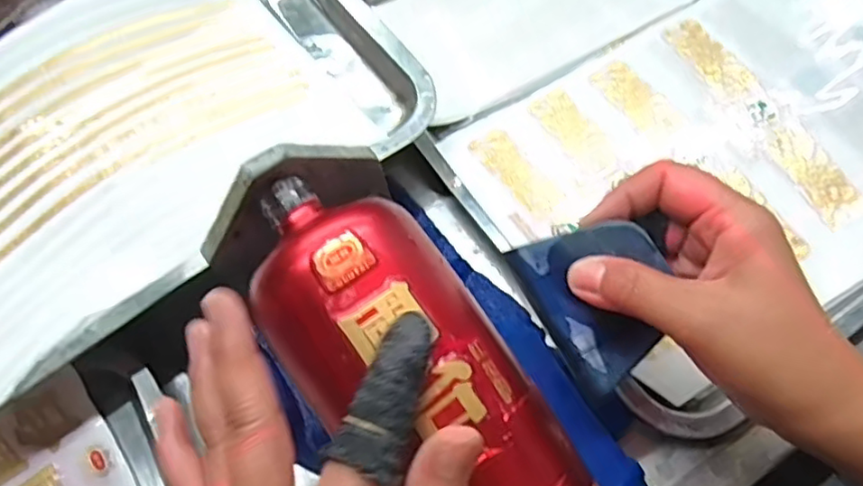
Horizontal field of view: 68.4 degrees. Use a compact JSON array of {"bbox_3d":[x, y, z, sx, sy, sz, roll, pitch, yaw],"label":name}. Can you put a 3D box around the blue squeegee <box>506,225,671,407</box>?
[{"bbox_3d":[0.076,0.024,0.281,0.058,0.004,0.072,-31,81,11],"label":"blue squeegee"}]

